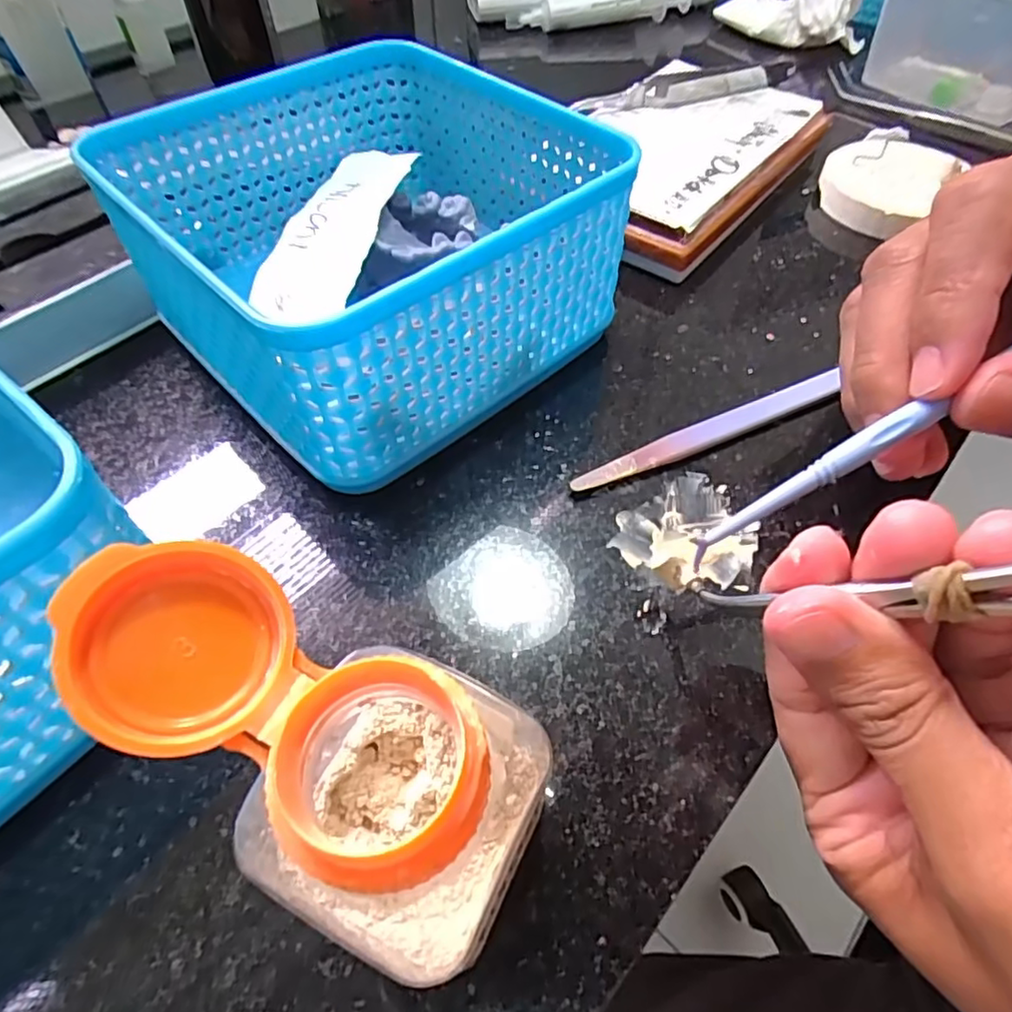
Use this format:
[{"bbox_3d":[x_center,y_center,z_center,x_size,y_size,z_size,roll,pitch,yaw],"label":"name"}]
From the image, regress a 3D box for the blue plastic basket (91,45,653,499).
[{"bbox_3d":[-0.043,-0.092,0.207,0.122,0.058,0.130,-37,63,-23],"label":"blue plastic basket"}]

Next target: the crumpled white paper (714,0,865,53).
[{"bbox_3d":[0.184,-0.319,0.394,0.087,0.036,0.039,33,60,30],"label":"crumpled white paper"}]

